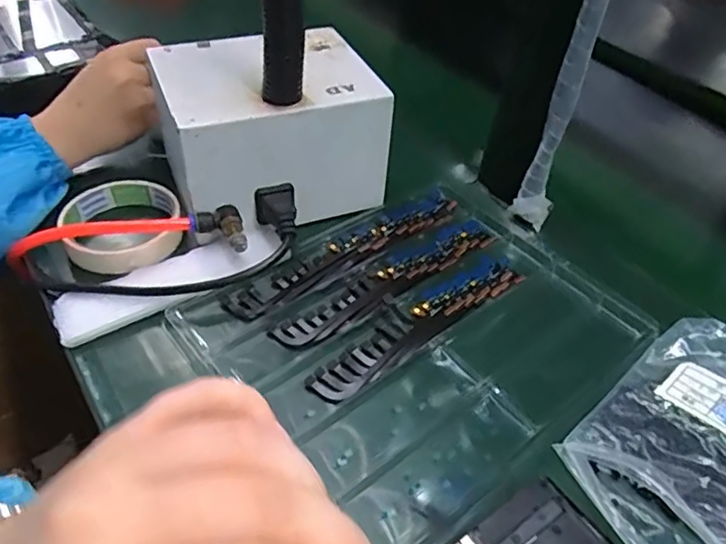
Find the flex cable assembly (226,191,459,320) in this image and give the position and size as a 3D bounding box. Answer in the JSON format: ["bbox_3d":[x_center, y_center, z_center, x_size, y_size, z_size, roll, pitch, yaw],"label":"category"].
[{"bbox_3d":[-0.007,-0.019,0.450,0.208,0.006,0.036,-29,54,-31],"label":"flex cable assembly"}]

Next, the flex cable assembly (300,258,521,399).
[{"bbox_3d":[0.042,0.031,0.403,0.183,0.006,0.034,-29,54,-31],"label":"flex cable assembly"}]

